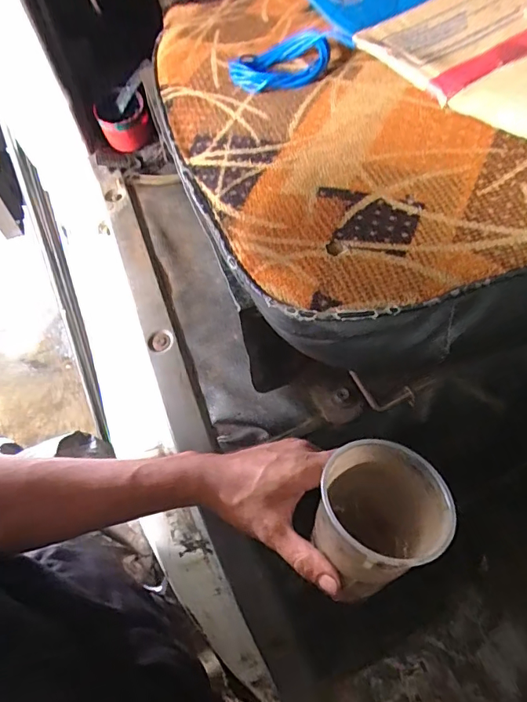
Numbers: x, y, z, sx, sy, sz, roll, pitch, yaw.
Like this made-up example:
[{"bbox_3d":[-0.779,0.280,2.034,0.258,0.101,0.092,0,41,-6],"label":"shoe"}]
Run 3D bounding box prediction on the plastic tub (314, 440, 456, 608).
[{"bbox_3d":[0.083,0.123,0.356,0.093,0.090,0.088,0,55,0],"label":"plastic tub"}]

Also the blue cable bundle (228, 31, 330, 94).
[{"bbox_3d":[0.013,-0.253,0.410,0.080,0.029,0.073,-12,58,-4],"label":"blue cable bundle"}]

